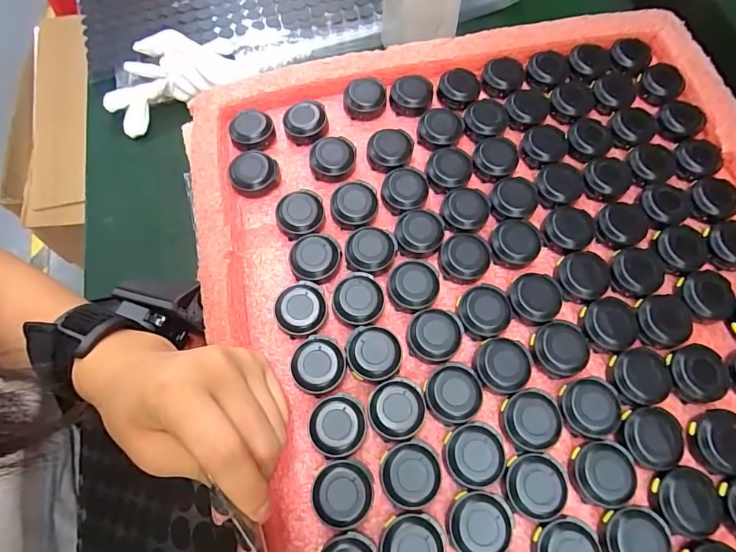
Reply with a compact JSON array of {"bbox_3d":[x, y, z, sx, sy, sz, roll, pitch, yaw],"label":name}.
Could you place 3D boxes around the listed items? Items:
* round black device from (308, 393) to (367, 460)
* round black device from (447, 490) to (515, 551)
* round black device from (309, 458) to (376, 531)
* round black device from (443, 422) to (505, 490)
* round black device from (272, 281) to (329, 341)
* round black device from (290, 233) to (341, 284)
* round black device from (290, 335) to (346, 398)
[{"bbox_3d":[-0.015,0.076,0.226,0.029,0.012,0.029,1,67,-2],"label":"round black device"},{"bbox_3d":[0.053,0.116,0.206,0.029,0.006,0.029,1,67,-2],"label":"round black device"},{"bbox_3d":[-0.012,0.104,0.213,0.029,0.013,0.028,1,67,-2],"label":"round black device"},{"bbox_3d":[0.053,0.088,0.221,0.028,0.012,0.029,1,67,-2],"label":"round black device"},{"bbox_3d":[-0.037,0.019,0.249,0.029,0.014,0.028,1,67,-2],"label":"round black device"},{"bbox_3d":[-0.030,-0.010,0.259,0.028,0.008,0.029,1,67,-2],"label":"round black device"},{"bbox_3d":[-0.026,0.048,0.238,0.029,0.013,0.028,1,67,-2],"label":"round black device"}]

